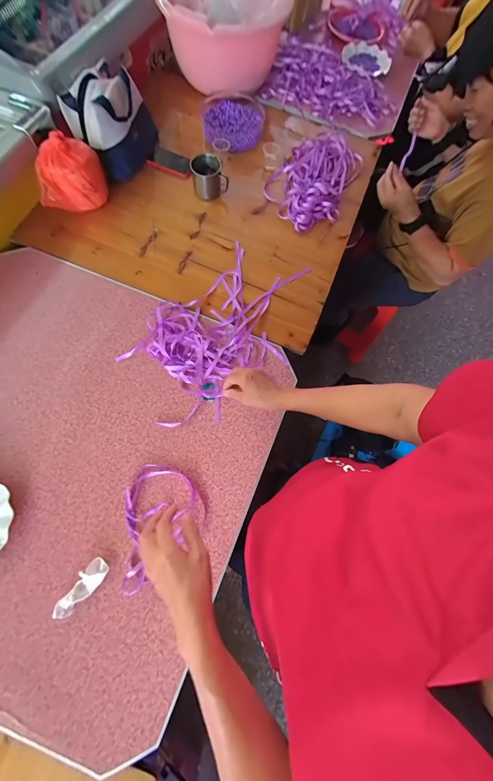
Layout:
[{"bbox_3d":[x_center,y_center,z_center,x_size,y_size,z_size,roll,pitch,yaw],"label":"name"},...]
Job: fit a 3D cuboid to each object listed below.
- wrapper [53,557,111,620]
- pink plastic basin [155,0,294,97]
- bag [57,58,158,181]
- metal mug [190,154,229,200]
[{"bbox_3d":[-0.307,0.369,0.534,0.039,0.025,0.106,40,74,8],"label":"wrapper"},{"bbox_3d":[-0.066,-1.195,0.947,0.381,0.216,0.459,1,72,-4],"label":"pink plastic basin"},{"bbox_3d":[-0.377,-0.754,0.799,0.156,0.177,0.236,11,72,-1],"label":"bag"},{"bbox_3d":[-0.107,-0.619,0.824,0.099,0.093,0.079,-7,73,-7],"label":"metal mug"}]

